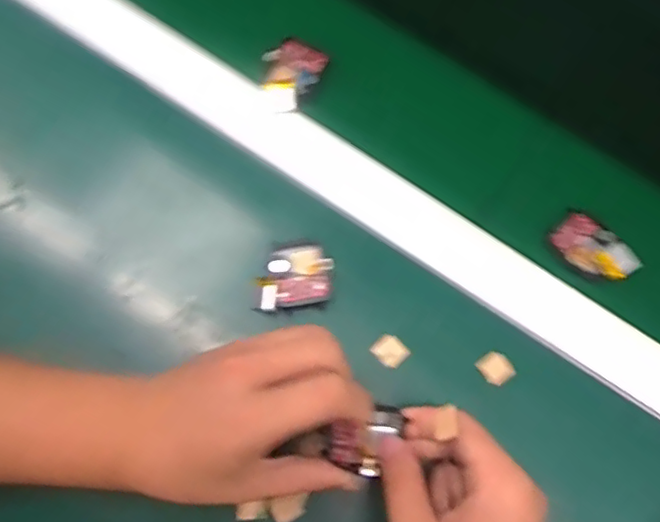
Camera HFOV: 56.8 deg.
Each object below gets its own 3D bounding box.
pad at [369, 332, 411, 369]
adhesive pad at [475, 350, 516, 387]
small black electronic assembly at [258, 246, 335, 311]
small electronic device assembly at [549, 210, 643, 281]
[{"bbox_3d":[0.038,0.057,0.383,0.019,0.005,0.019,-39,80,-11],"label":"pad"},{"bbox_3d":[0.104,0.067,0.382,0.020,0.006,0.020,-34,79,-10],"label":"adhesive pad"},{"bbox_3d":[-0.022,0.009,0.385,0.046,0.013,0.039,-10,76,-4],"label":"small black electronic assembly"},{"bbox_3d":[0.172,-0.007,0.400,0.034,0.016,0.052,-38,80,-9],"label":"small electronic device assembly"}]

